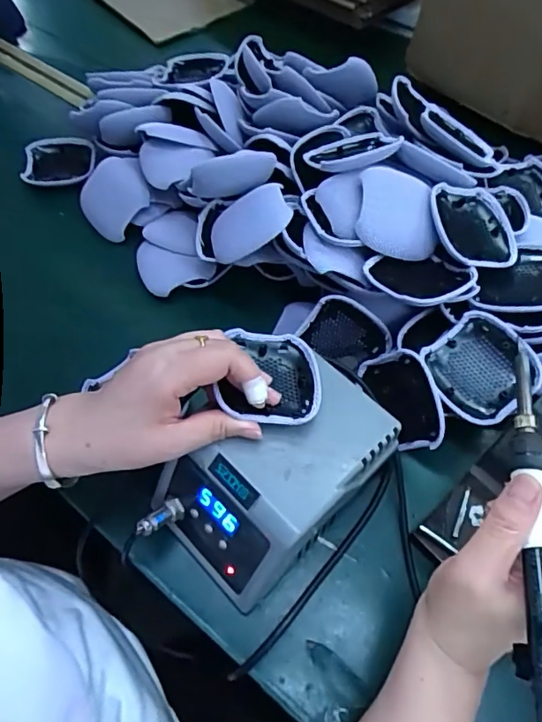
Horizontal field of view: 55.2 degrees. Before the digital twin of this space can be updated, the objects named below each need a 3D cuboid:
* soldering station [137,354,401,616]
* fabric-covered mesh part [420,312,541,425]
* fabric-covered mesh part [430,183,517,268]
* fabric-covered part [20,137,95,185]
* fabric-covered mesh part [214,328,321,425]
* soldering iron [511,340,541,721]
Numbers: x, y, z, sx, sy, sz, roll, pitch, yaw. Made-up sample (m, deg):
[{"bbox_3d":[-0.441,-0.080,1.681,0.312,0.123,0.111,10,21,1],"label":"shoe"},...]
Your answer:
[{"bbox_3d":[-0.001,0.082,0.391,0.115,0.092,0.165,38,65,20],"label":"soldering station"},{"bbox_3d":[0.169,0.006,0.420,0.075,0.016,0.078,-44,68,6],"label":"fabric-covered mesh part"},{"bbox_3d":[0.172,-0.114,0.451,0.075,0.023,0.078,-1,68,-22],"label":"fabric-covered mesh part"},{"bbox_3d":[-0.249,-0.234,0.611,0.079,0.013,0.077,-4,59,-3],"label":"fabric-covered part"},{"bbox_3d":[0.000,0.008,0.371,0.070,0.035,0.077,2,59,1],"label":"fabric-covered mesh part"},{"bbox_3d":[0.140,0.085,0.277,0.017,0.014,0.200,7,67,3],"label":"soldering iron"}]

